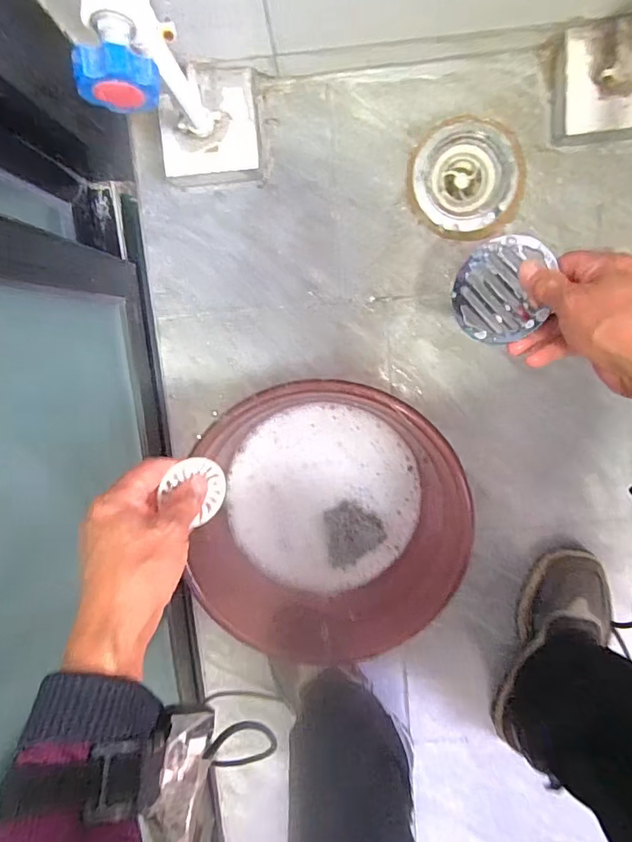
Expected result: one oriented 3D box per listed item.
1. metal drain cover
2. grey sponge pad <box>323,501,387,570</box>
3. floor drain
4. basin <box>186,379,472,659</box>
[{"bbox_3d":[0.164,-0.117,0.428,0.085,0.006,0.090,8,99,42],"label":"metal drain cover"},{"bbox_3d":[0.043,0.138,0.585,0.076,0.039,0.071,-25,98,5],"label":"grey sponge pad"},{"bbox_3d":[0.174,-0.284,0.560,0.115,0.023,0.115,-11,99,3],"label":"floor drain"},{"bbox_3d":[0.021,0.103,0.558,0.278,0.112,0.313,-35,97,7],"label":"basin"}]

